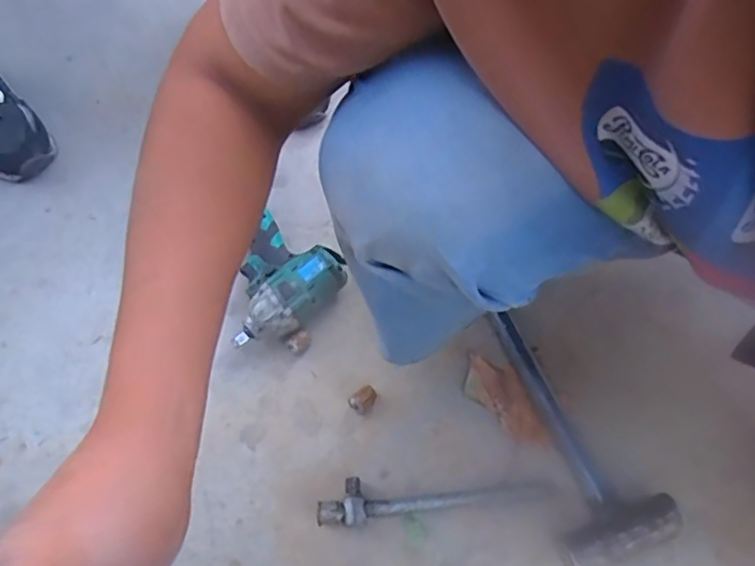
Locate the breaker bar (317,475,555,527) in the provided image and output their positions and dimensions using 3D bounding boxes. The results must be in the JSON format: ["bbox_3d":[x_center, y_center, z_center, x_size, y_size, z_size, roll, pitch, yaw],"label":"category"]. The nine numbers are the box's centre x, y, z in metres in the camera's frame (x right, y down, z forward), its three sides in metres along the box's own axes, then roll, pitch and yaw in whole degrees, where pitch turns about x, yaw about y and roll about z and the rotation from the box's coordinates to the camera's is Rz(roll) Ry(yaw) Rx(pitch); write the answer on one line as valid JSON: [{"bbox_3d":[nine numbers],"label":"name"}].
[{"bbox_3d":[0.056,0.219,0.573,0.231,0.020,0.042,-3,63,-1],"label":"breaker bar"}]

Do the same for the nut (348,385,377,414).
[{"bbox_3d":[-0.016,0.129,0.625,0.023,0.023,0.030,37,69,17],"label":"nut"}]

